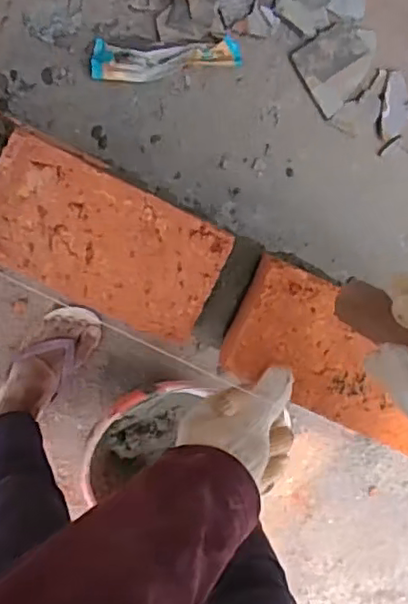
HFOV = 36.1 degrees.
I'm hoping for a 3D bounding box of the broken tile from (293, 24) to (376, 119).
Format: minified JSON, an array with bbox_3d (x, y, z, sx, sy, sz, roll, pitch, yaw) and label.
[{"bbox_3d":[0.229,-0.393,1.033,0.134,0.017,0.116,-34,99,0],"label":"broken tile"}]

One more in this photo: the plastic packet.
[{"bbox_3d":[-0.059,-0.385,0.990,0.239,0.044,0.066,-4,97,-5],"label":"plastic packet"}]

